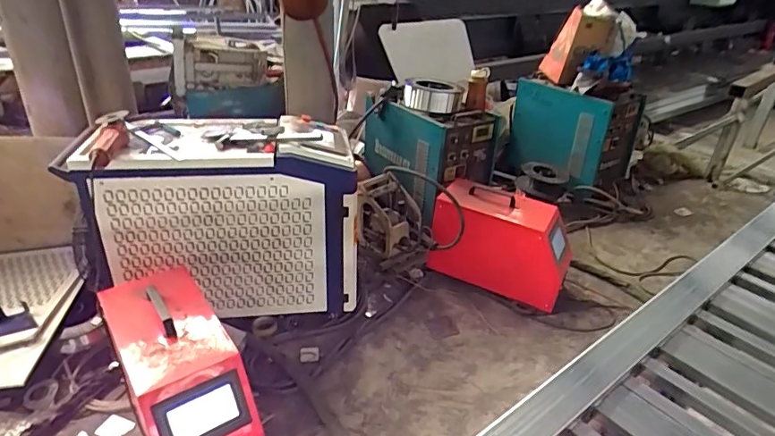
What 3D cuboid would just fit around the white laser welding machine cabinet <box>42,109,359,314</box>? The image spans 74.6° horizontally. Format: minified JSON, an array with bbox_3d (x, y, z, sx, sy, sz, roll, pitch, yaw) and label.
[{"bbox_3d":[-0.574,0.001,1.830,0.903,0.643,0.392,-2,27,-9],"label":"white laser welding machine cabinet"}]

